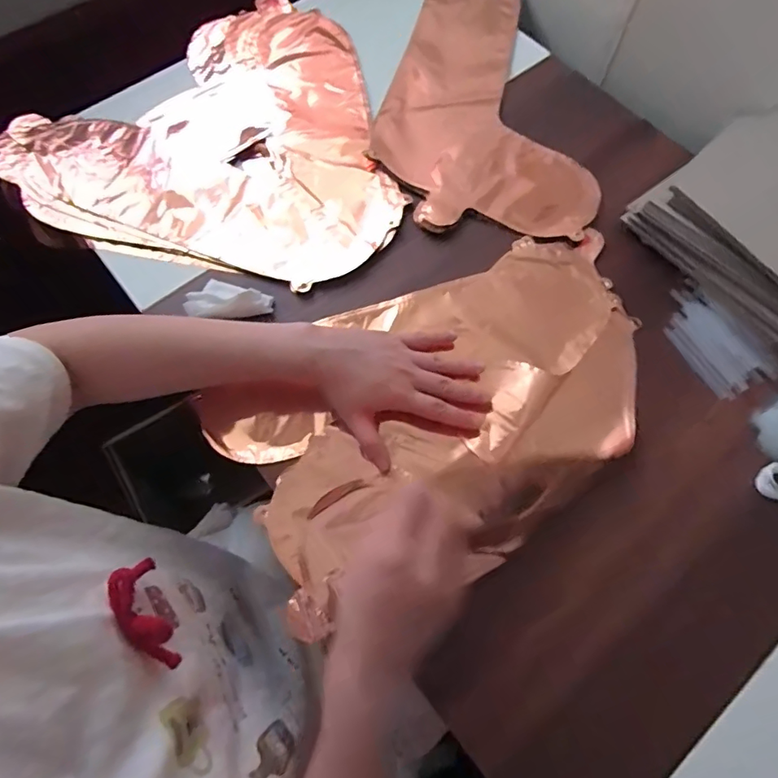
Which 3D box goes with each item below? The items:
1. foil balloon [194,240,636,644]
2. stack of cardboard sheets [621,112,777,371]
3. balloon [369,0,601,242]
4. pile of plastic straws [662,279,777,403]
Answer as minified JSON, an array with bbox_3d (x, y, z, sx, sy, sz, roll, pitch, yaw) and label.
[{"bbox_3d":[0.055,0.016,0.448,0.388,0.033,0.248,-28,66,-9],"label":"foil balloon"},{"bbox_3d":[0.372,-0.154,0.478,0.189,0.062,0.220,-33,72,-13],"label":"stack of cardboard sheets"},{"bbox_3d":[0.085,-0.344,0.583,0.213,0.009,0.418,-9,69,-4],"label":"balloon"},{"bbox_3d":[0.298,-0.048,0.464,0.057,0.012,0.110,-25,71,-10],"label":"pile of plastic straws"}]

